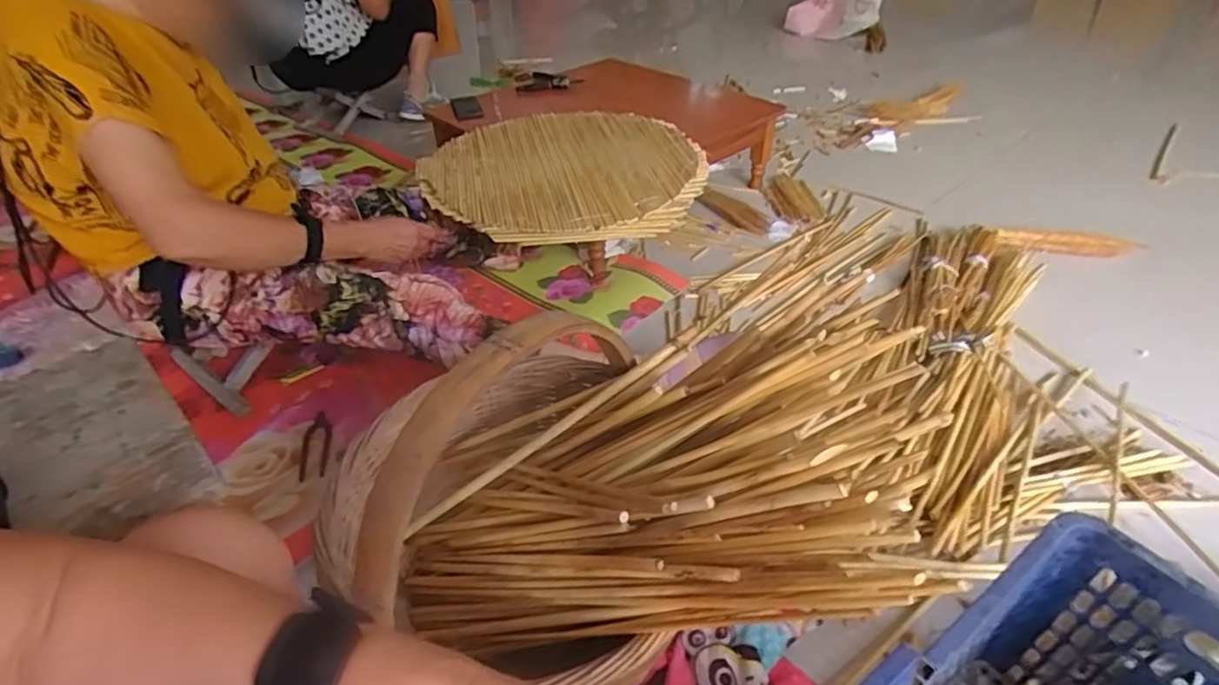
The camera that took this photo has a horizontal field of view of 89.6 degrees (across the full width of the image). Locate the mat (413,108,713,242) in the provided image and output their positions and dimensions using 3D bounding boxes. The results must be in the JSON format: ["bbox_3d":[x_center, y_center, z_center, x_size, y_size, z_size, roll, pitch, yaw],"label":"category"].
[{"bbox_3d":[-0.100,-0.392,1.361,0.578,0.073,0.586,-2,40,2],"label":"mat"}]

